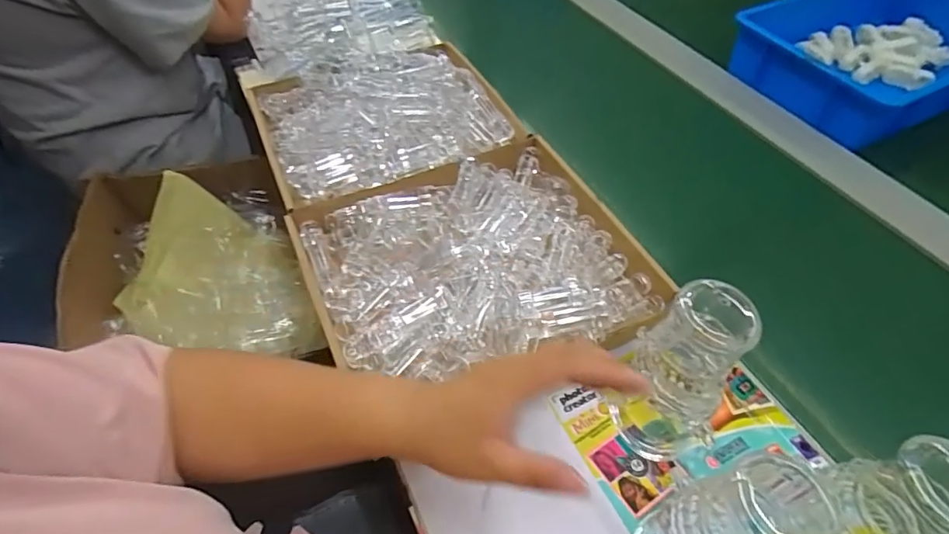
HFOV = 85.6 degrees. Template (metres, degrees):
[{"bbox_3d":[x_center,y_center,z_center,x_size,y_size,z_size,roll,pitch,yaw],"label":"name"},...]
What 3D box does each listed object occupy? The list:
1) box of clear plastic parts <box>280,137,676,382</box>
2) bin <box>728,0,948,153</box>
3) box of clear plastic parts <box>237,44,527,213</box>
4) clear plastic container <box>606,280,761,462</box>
[{"bbox_3d":[-0.003,-0.012,0.521,0.318,0.045,0.278,-19,54,-15],"label":"box of clear plastic parts"},{"bbox_3d":[0.653,-0.348,0.814,0.414,0.096,0.281,-23,55,-18],"label":"bin"},{"bbox_3d":[-0.130,-0.213,0.674,0.301,0.079,0.293,-20,54,-16],"label":"box of clear plastic parts"},{"bbox_3d":[0.153,0.087,0.396,0.071,0.174,0.065,24,55,18],"label":"clear plastic container"}]

